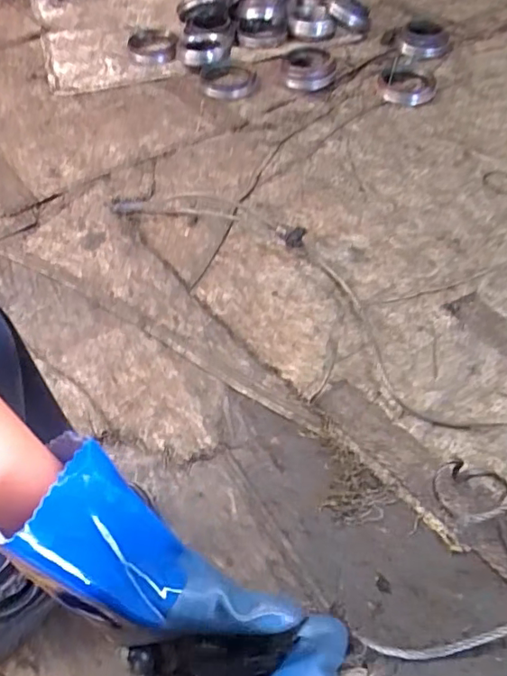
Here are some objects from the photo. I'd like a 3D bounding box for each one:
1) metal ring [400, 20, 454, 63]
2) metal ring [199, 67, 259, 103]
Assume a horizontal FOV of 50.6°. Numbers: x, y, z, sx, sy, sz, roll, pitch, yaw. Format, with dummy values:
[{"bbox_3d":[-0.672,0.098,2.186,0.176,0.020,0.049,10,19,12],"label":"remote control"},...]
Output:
[{"bbox_3d":[0.496,-0.851,1.536,0.144,0.056,0.144,9,54,8],"label":"metal ring"},{"bbox_3d":[-0.069,-0.720,1.503,0.153,0.036,0.153,0,52,0],"label":"metal ring"}]

